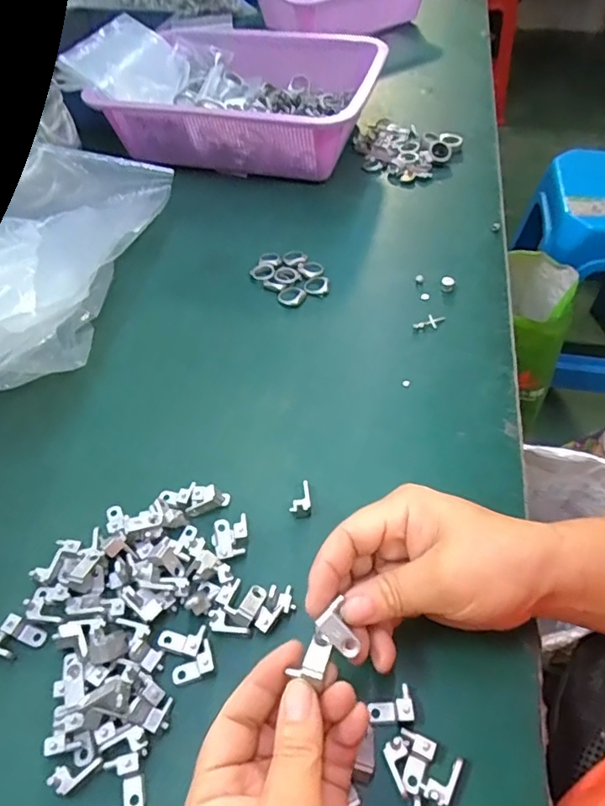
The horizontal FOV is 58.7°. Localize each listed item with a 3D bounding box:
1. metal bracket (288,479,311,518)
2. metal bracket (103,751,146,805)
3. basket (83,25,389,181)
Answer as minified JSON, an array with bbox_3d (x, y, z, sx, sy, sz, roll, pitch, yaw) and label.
[{"bbox_3d":[-0.002,0.062,0.347,0.013,0.010,0.023,-4,52,-1],"label":"metal bracket"},{"bbox_3d":[-0.083,0.182,0.256,0.015,0.005,0.024,-20,78,-13],"label":"metal bracket"},{"bbox_3d":[-0.067,-0.356,0.640,0.279,0.087,0.219,13,53,12],"label":"basket"}]

